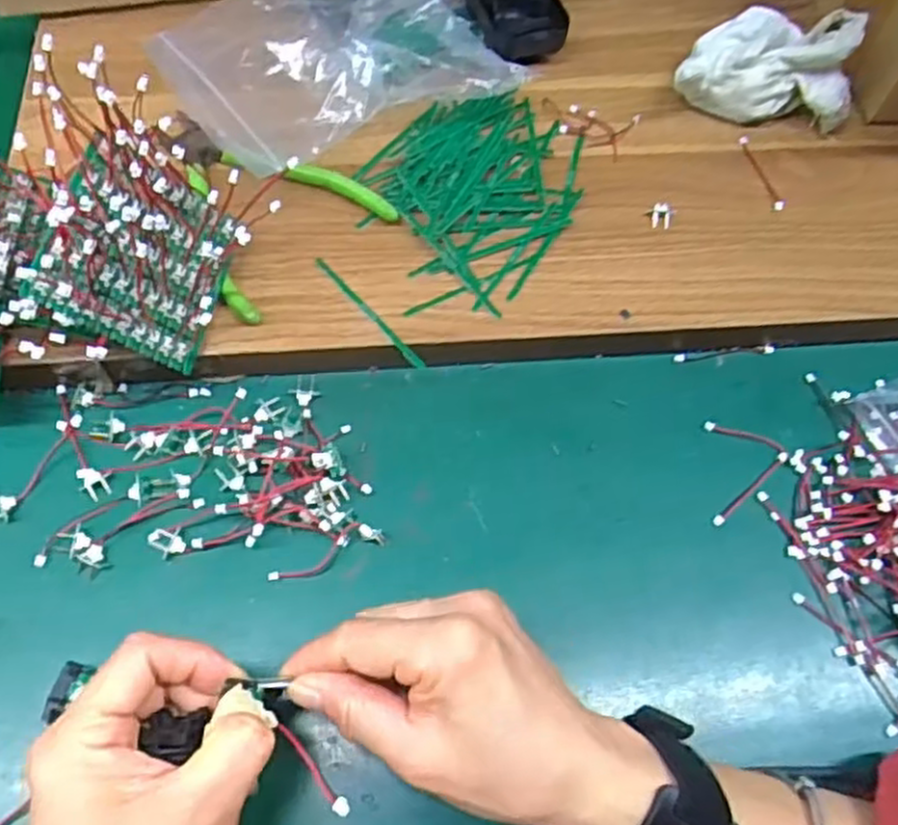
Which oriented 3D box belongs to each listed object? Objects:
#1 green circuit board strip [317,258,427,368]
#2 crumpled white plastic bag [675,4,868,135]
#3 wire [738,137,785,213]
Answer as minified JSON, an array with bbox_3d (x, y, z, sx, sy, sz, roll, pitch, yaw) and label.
[{"bbox_3d":[-0.042,-0.055,0.399,0.005,0.004,0.084,-38,71,-19],"label":"green circuit board strip"},{"bbox_3d":[0.185,-0.215,0.456,0.102,0.062,0.066,1,63,-2],"label":"crumpled white plastic bag"},{"bbox_3d":[0.187,-0.144,0.456,0.006,0.004,0.057,-11,64,-8],"label":"wire"}]

